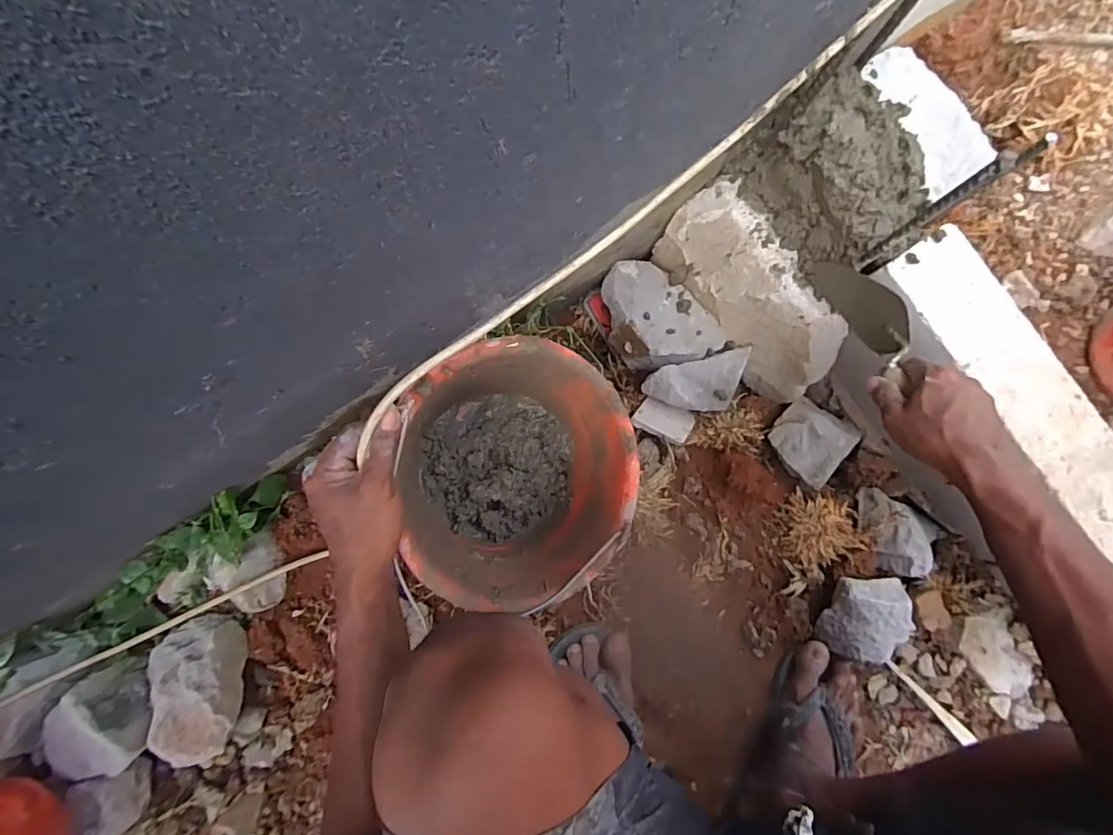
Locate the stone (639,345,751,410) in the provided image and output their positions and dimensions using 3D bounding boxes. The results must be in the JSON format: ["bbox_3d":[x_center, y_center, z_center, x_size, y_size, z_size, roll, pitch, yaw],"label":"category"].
[{"bbox_3d":[0.197,-0.043,0.716,0.139,0.041,0.072,-14,85,-3],"label":"stone"}]

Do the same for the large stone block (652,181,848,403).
[{"bbox_3d":[0.268,-0.166,0.710,0.114,0.146,0.294,-39,87,-5],"label":"large stone block"}]

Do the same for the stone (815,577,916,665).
[{"bbox_3d":[0.386,0.250,0.651,0.093,0.045,0.100,13,84,-1],"label":"stone"}]

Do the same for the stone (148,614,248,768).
[{"bbox_3d":[-0.390,0.299,0.574,0.099,0.057,0.145,-27,86,-4],"label":"stone"}]

